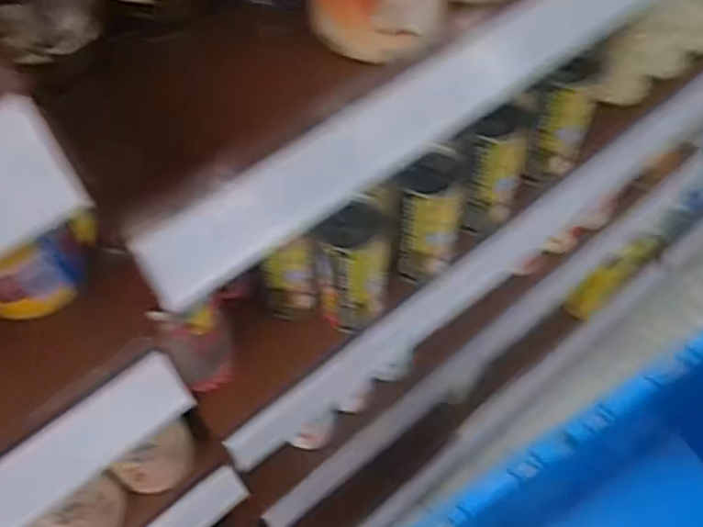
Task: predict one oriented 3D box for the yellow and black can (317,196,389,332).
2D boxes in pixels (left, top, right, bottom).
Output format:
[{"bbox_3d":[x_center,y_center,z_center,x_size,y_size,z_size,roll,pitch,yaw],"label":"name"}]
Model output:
[{"bbox_3d":[0.000,0.004,0.568,0.059,0.118,0.054,-24,63,-14],"label":"yellow and black can"}]

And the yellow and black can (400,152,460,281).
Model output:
[{"bbox_3d":[0.066,-0.036,0.592,0.049,0.124,0.048,0,60,0],"label":"yellow and black can"}]

